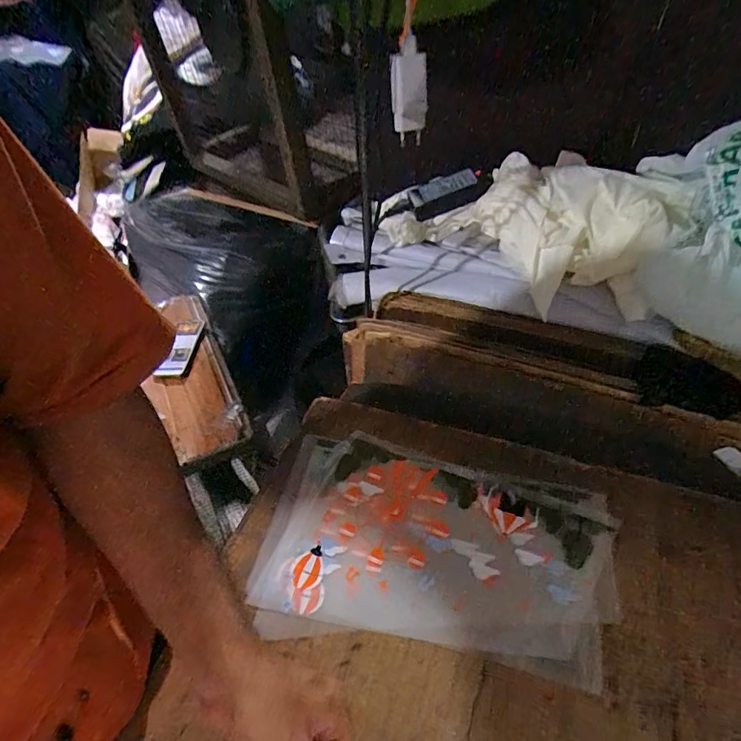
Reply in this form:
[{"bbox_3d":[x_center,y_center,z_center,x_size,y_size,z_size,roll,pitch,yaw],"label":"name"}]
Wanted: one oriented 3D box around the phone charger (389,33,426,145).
[{"bbox_3d":[0.040,-0.292,0.486,0.035,0.094,0.043,-6,48,-1],"label":"phone charger"}]

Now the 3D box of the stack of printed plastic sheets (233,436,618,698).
[{"bbox_3d":[0.069,0.187,0.505,0.366,0.006,0.221,6,49,10],"label":"stack of printed plastic sheets"}]

